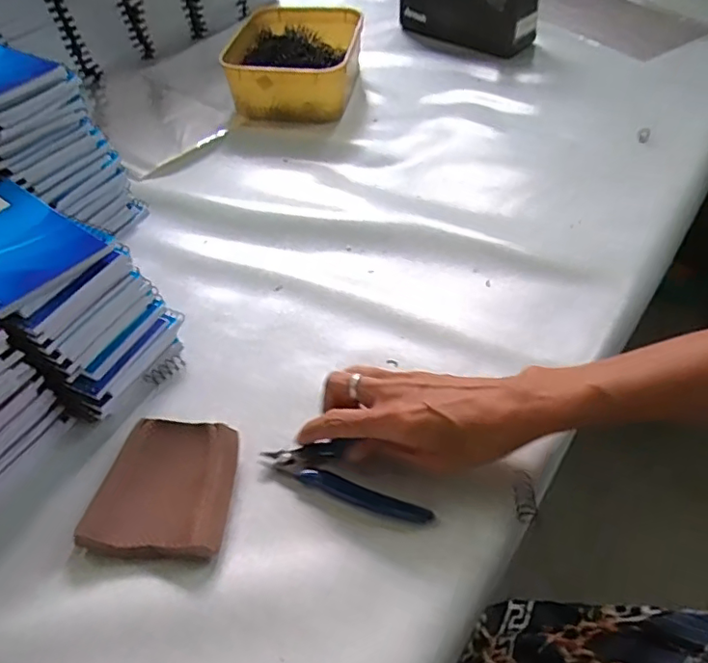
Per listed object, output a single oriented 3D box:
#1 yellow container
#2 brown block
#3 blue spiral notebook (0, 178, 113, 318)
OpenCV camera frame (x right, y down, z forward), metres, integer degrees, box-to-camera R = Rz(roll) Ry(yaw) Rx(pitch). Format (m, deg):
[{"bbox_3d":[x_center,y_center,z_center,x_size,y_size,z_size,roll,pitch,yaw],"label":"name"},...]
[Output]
[{"bbox_3d":[-0.078,-0.358,0.758,0.166,0.067,0.207,6,47,9],"label":"yellow container"},{"bbox_3d":[-0.119,0.102,0.369,0.084,0.020,0.089,3,46,6],"label":"brown block"},{"bbox_3d":[-0.242,-0.066,0.393,0.135,0.009,0.084,29,55,25],"label":"blue spiral notebook"}]

